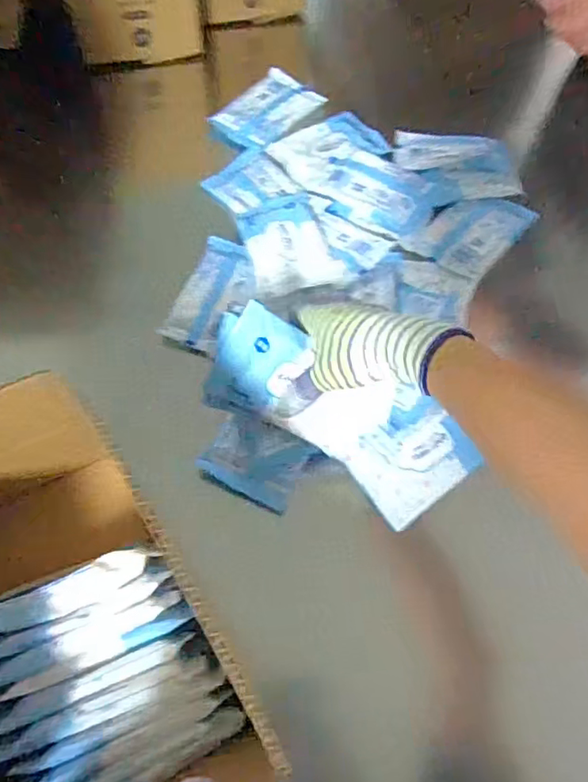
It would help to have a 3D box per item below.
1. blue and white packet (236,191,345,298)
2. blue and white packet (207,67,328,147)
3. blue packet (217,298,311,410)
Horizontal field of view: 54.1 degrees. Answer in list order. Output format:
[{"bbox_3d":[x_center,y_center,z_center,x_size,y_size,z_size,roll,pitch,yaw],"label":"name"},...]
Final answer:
[{"bbox_3d":[-0.006,-0.158,0.606,0.089,0.025,0.135,-11,64,-8],"label":"blue and white packet"},{"bbox_3d":[-0.038,-0.359,0.733,0.097,0.015,0.139,39,68,16],"label":"blue and white packet"},{"bbox_3d":[-0.034,-0.026,0.457,0.067,0.013,0.080,32,103,-3],"label":"blue packet"}]

